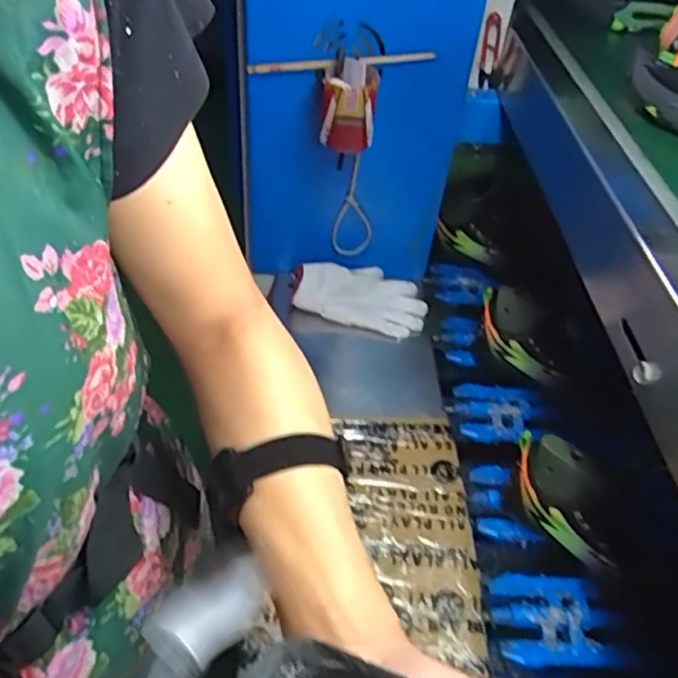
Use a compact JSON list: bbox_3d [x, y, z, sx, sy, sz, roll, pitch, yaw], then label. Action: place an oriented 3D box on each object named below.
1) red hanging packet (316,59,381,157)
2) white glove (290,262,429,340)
[{"bbox_3d":[0.011,-0.279,0.750,0.069,0.097,0.055,-3,41,1],"label":"red hanging packet"},{"bbox_3d":[0.031,-0.070,0.924,0.199,0.021,0.117,18,54,-7],"label":"white glove"}]

